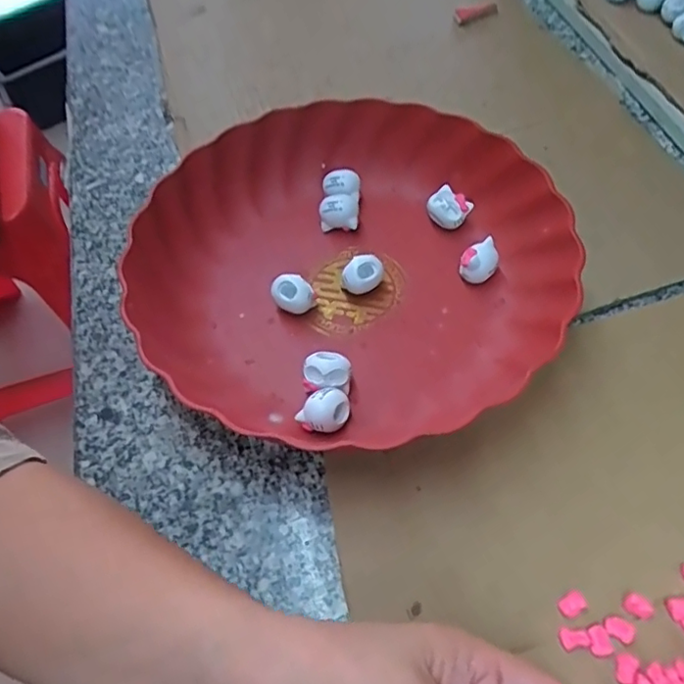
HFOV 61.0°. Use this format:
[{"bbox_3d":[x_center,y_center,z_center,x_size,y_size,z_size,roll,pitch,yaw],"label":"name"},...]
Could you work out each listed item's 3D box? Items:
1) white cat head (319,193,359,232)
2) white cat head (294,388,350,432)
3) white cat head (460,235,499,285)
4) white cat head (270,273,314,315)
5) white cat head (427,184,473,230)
[{"bbox_3d":[-0.002,-0.085,0.386,0.024,0.018,0.021,1,57,5],"label":"white cat head"},{"bbox_3d":[-0.008,0.038,0.303,0.021,0.022,0.025,32,65,22],"label":"white cat head"},{"bbox_3d":[0.084,-0.047,0.355,0.024,0.023,0.017,-24,59,-11],"label":"white cat head"},{"bbox_3d":[-0.029,-0.027,0.347,0.023,0.024,0.017,-4,57,1],"label":"white cat head"},{"bbox_3d":[0.070,-0.088,0.381,0.026,0.015,0.024,40,98,1],"label":"white cat head"}]

